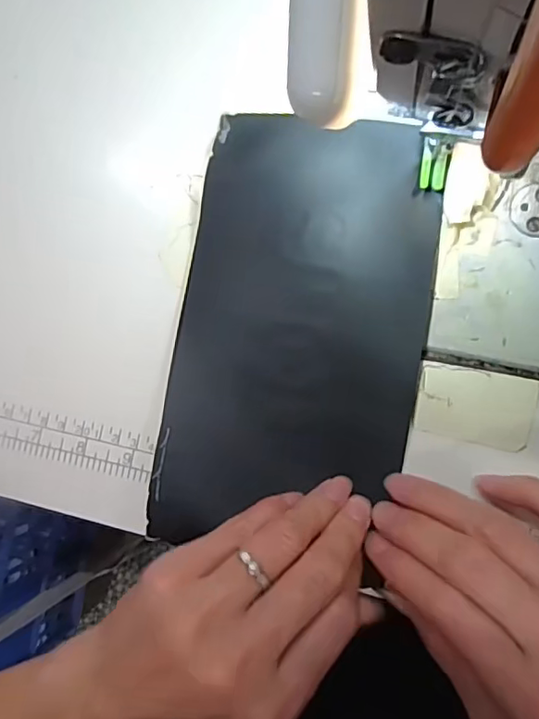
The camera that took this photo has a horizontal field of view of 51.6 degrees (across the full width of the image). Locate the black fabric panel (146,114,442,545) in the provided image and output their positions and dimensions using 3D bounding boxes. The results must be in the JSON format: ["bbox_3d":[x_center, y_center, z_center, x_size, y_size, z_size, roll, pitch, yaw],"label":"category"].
[{"bbox_3d":[0.014,-0.015,0.256,0.111,0.011,0.190,8,88,3],"label":"black fabric panel"}]

